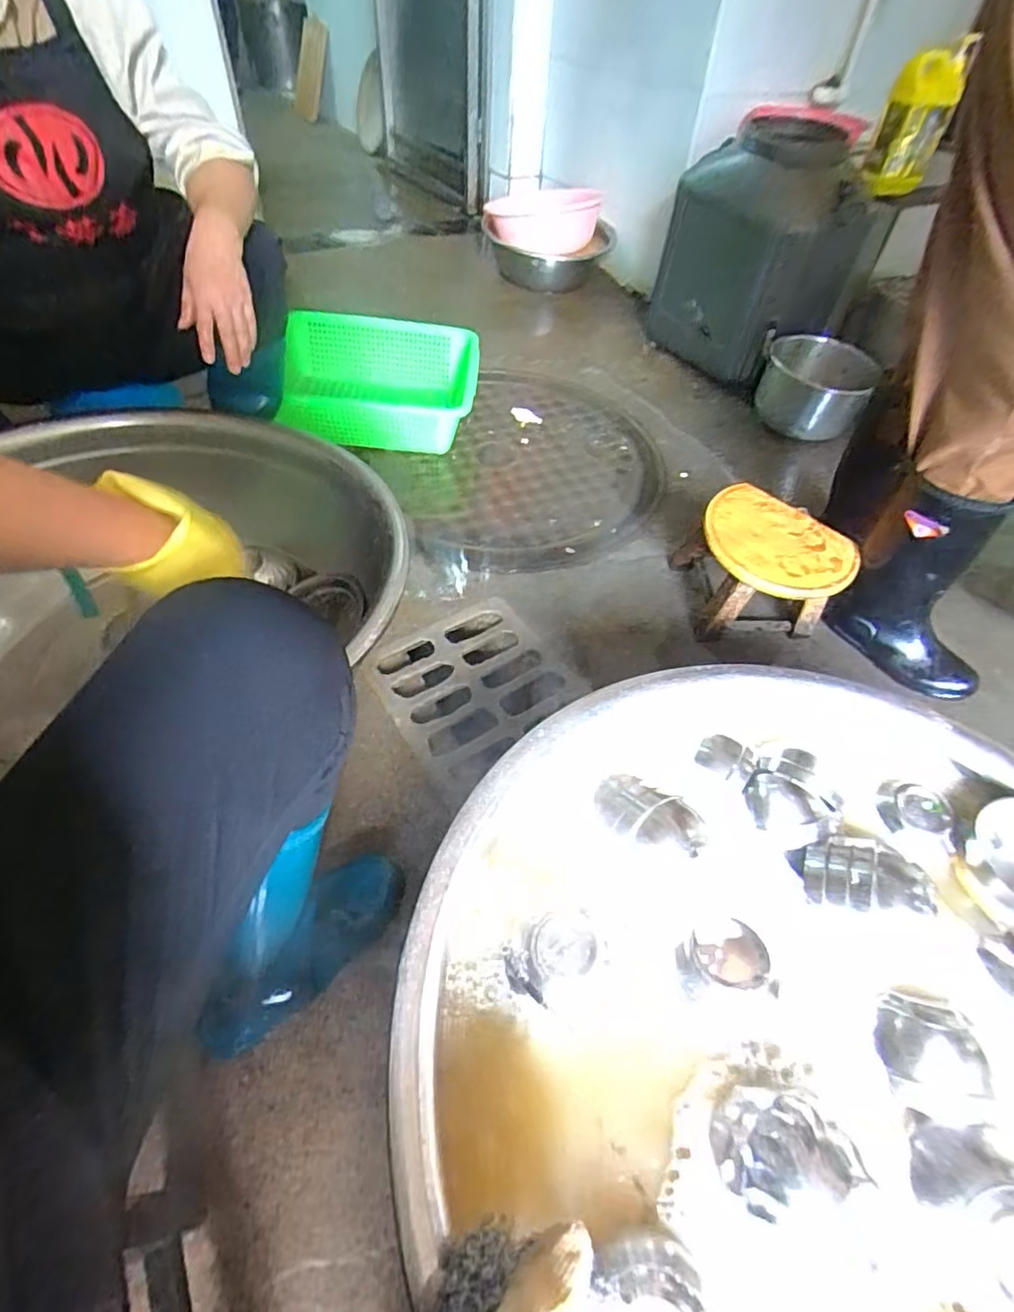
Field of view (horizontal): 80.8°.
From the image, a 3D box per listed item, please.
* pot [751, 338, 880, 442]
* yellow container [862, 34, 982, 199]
[{"bbox_3d":[0.711,-0.616,1.391,0.238,0.158,0.200,26,53,18],"label":"pot"},{"bbox_3d":[0.887,-1.154,1.304,0.135,0.224,0.124,21,52,14],"label":"yellow container"}]

